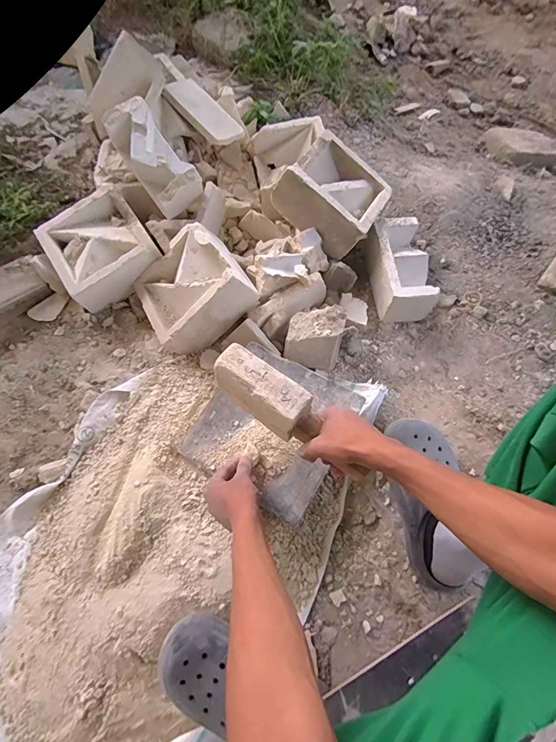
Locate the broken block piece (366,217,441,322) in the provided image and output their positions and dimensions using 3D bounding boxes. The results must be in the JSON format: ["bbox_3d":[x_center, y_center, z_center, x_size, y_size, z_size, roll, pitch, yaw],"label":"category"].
[{"bbox_3d":[0.264,-0.220,0.831,0.110,0.115,0.202,-5,68,0],"label":"broken block piece"}]

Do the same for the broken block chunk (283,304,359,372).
[{"bbox_3d":[0.078,-0.069,0.756,0.116,0.075,0.111,14,69,8],"label":"broken block chunk"}]

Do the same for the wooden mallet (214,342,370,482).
[{"bbox_3d":[0.013,0.061,0.519,0.243,0.076,0.062,39,66,5],"label":"wooden mallet"}]

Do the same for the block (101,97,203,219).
[{"bbox_3d":[-0.262,-0.447,0.813,0.106,0.120,0.217,-42,99,-21],"label":"block"}]

